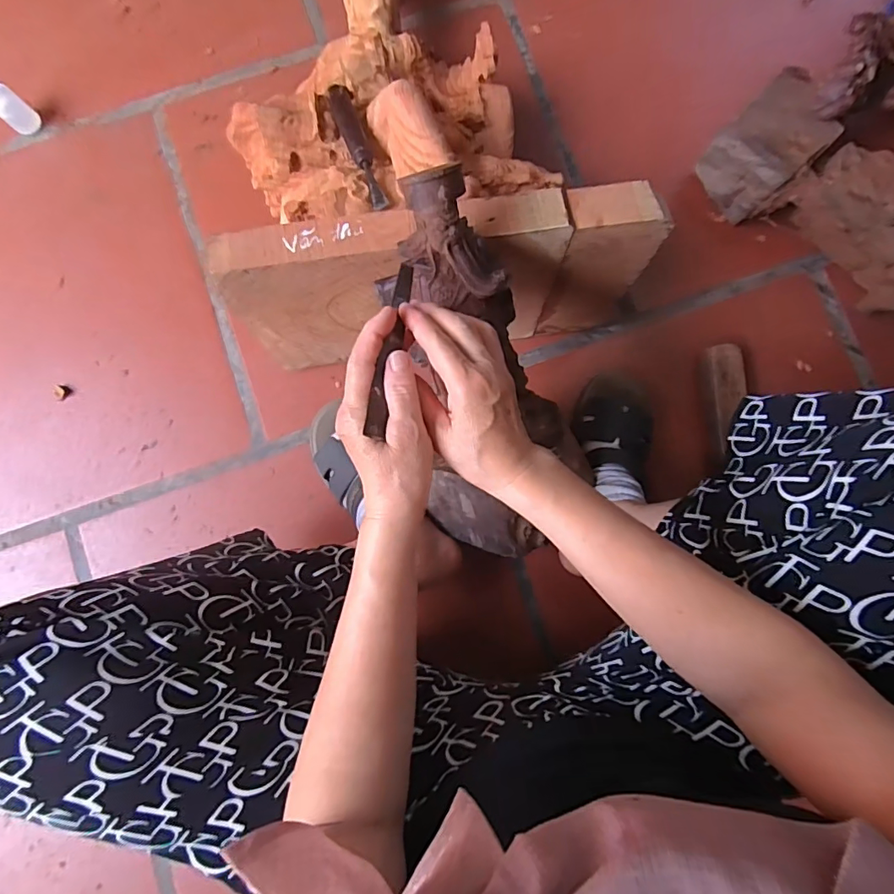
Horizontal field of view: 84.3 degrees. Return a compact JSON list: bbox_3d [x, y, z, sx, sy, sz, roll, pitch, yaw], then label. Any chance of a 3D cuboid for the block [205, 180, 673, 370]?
[{"bbox_3d":[-0.002,-0.170,0.539,0.406,0.232,0.062,-8,84,-1],"label":"block"}]

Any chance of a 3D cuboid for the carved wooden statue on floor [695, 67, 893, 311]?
[{"bbox_3d":[0.501,-0.280,0.617,0.378,0.100,0.131,43,85,4],"label":"carved wooden statue on floor"}]

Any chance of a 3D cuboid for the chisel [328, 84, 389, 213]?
[{"bbox_3d":[-0.092,-0.309,0.507,0.024,0.031,0.164,-17,84,-2],"label":"chisel"}]

